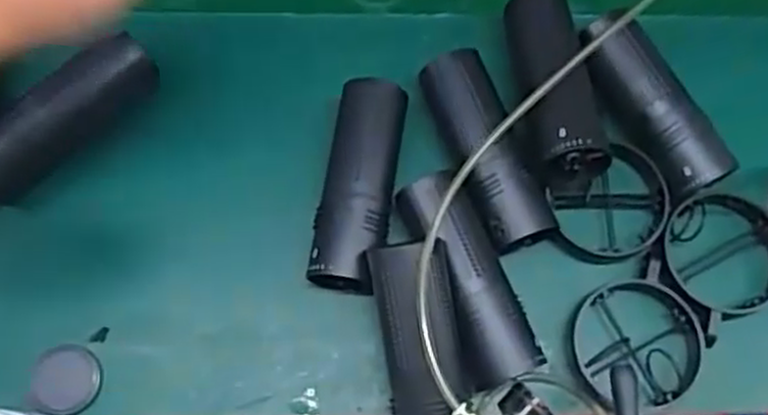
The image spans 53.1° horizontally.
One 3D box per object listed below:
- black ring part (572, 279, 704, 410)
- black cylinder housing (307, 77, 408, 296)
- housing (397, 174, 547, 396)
[{"bbox_3d":[0.194,0.104,0.585,0.099,0.013,0.094,1,72,-2],"label":"black ring part"},{"bbox_3d":[-0.019,-0.018,0.594,0.054,0.045,0.158,9,72,1],"label":"black cylinder housing"},{"bbox_3d":[0.061,0.055,0.578,0.055,0.046,0.160,-21,74,-9],"label":"housing"}]

